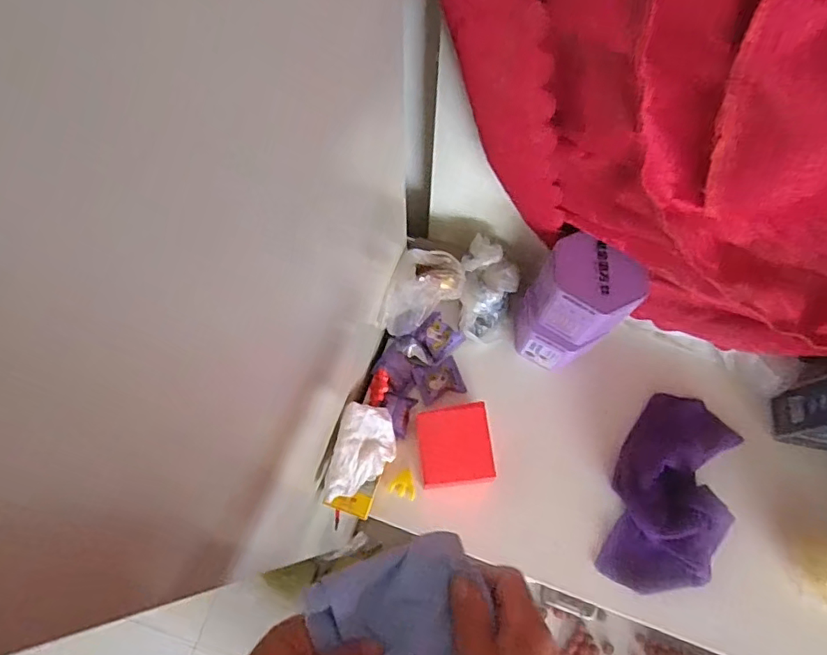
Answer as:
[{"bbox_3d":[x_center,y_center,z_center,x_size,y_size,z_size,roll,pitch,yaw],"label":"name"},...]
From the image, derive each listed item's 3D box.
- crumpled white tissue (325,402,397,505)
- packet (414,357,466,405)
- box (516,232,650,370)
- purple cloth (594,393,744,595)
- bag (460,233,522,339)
[{"bbox_3d":[-0.054,0.151,0.647,0.080,0.020,0.112,24,70,-32],"label":"crumpled white tissue"},{"bbox_3d":[0.034,0.068,0.717,0.058,0.024,0.049,-21,72,-7],"label":"packet"},{"bbox_3d":[0.185,-0.020,0.654,0.108,0.175,0.096,41,76,13],"label":"box"},{"bbox_3d":[0.316,0.199,0.664,0.135,0.054,0.246,24,72,8],"label":"purple cloth"},{"bbox_3d":[0.093,-0.044,0.706,0.072,0.089,0.102,17,72,6],"label":"bag"}]

